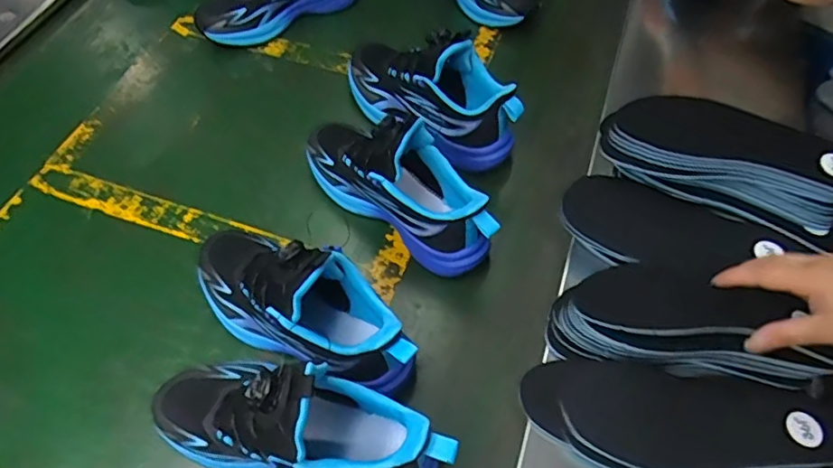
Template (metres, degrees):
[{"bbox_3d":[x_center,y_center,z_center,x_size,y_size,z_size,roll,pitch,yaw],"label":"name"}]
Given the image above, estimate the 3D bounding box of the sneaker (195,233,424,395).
[{"bbox_3d":[-0.104,0.062,0.504,0.234,0.128,0.091,24,61,14],"label":"sneaker"}]

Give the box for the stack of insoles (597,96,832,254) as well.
[{"bbox_3d":[0.296,-0.072,0.552,0.223,0.081,0.080,20,60,11],"label":"stack of insoles"}]

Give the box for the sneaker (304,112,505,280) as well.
[{"bbox_3d":[-0.017,-0.060,0.579,0.236,0.132,0.078,37,64,20],"label":"sneaker"}]

